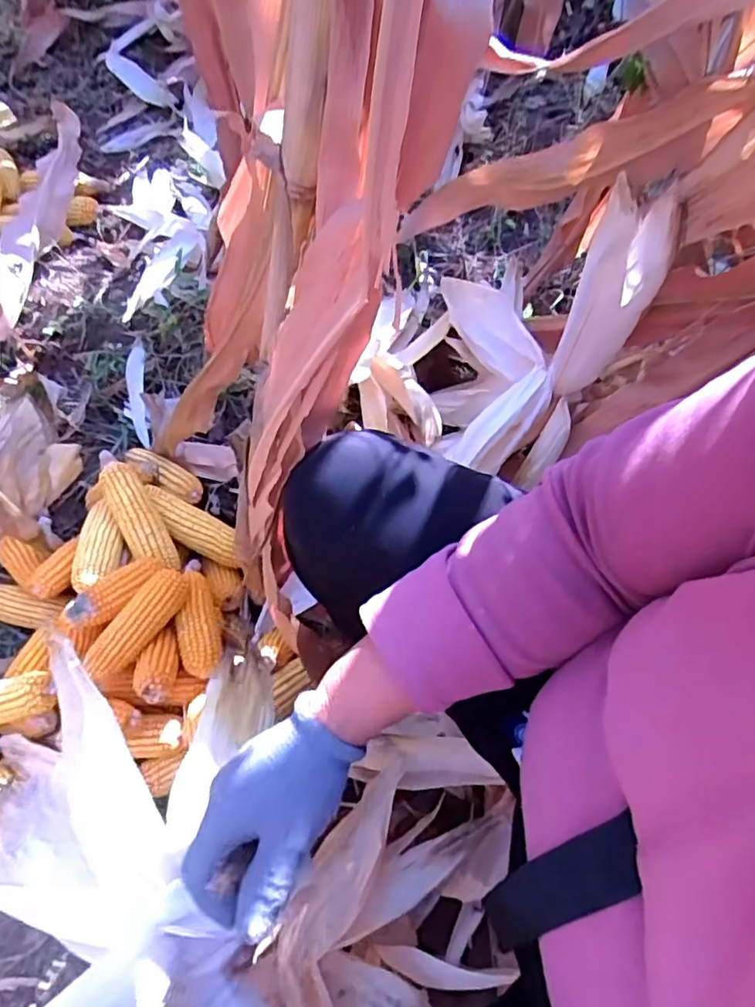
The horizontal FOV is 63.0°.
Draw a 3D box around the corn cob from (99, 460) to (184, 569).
[{"bbox_3d":[-0.319,0.020,0.821,0.051,0.043,0.159,-30,86,-18],"label":"corn cob"}]

